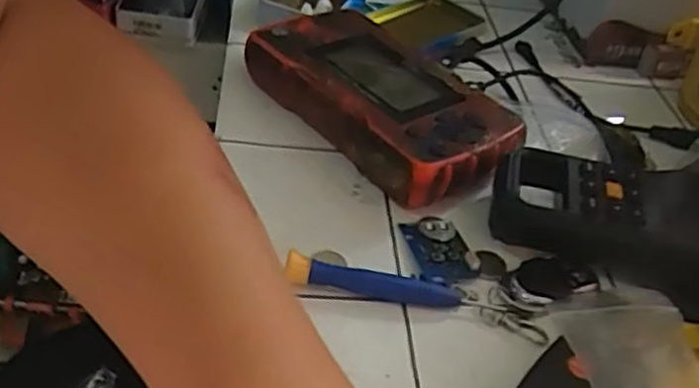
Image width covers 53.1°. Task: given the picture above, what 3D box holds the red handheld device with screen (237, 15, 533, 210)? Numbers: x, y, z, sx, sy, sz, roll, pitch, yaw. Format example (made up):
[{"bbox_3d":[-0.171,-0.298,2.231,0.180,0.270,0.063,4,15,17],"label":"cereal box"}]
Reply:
[{"bbox_3d":[0.019,-0.061,0.443,0.099,0.045,0.168,-24,50,-33],"label":"red handheld device with screen"}]

